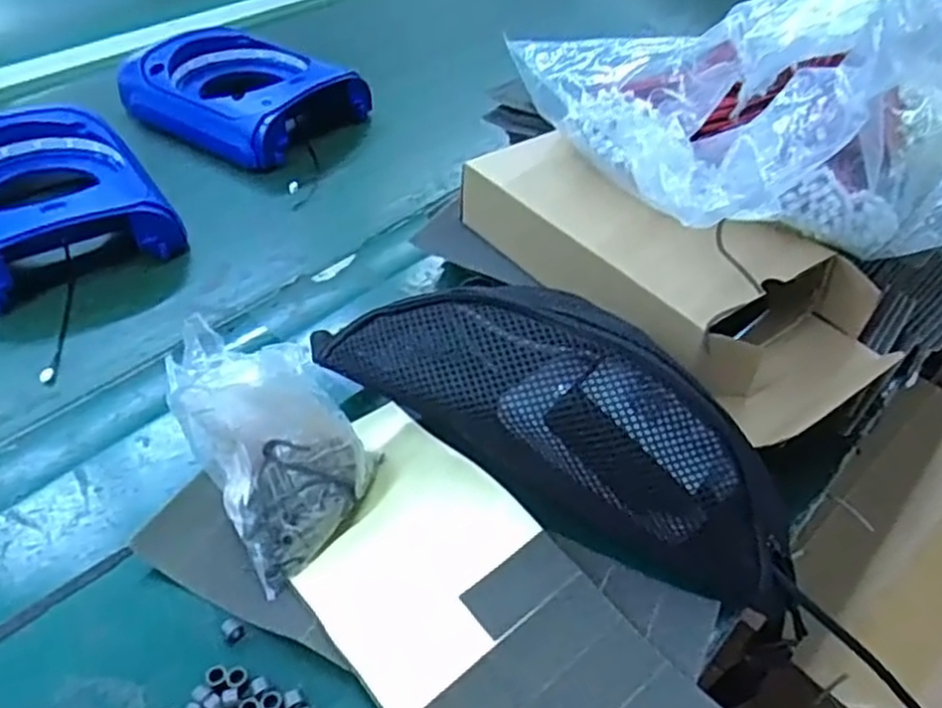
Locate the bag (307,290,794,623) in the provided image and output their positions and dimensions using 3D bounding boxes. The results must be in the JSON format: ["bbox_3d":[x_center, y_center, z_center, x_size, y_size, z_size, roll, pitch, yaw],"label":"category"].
[{"bbox_3d":[0.054,0.034,0.432,0.284,0.099,0.083,25,48,21],"label":"bag"}]

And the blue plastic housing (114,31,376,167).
[{"bbox_3d":[-0.239,-0.277,0.799,0.205,0.059,0.164,29,50,25],"label":"blue plastic housing"}]

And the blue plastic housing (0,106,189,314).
[{"bbox_3d":[-0.365,-0.133,0.646,0.180,0.058,0.223,-23,49,-24],"label":"blue plastic housing"}]

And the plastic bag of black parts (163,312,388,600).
[{"bbox_3d":[-0.111,0.045,0.421,0.098,0.099,0.087,32,51,27],"label":"plastic bag of black parts"}]

